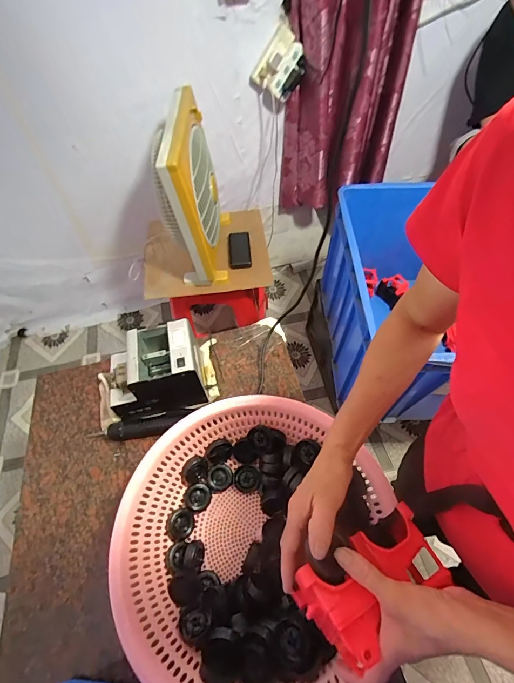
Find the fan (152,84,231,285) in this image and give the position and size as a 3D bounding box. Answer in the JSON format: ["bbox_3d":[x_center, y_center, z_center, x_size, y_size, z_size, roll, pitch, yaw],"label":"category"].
[{"bbox_3d":[-0.182,-0.421,1.007,0.140,0.404,0.370,-6,54,-2],"label":"fan"}]

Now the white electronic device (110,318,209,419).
[{"bbox_3d":[-0.206,0.057,0.690,0.181,0.128,0.129,-13,55,-7],"label":"white electronic device"}]

